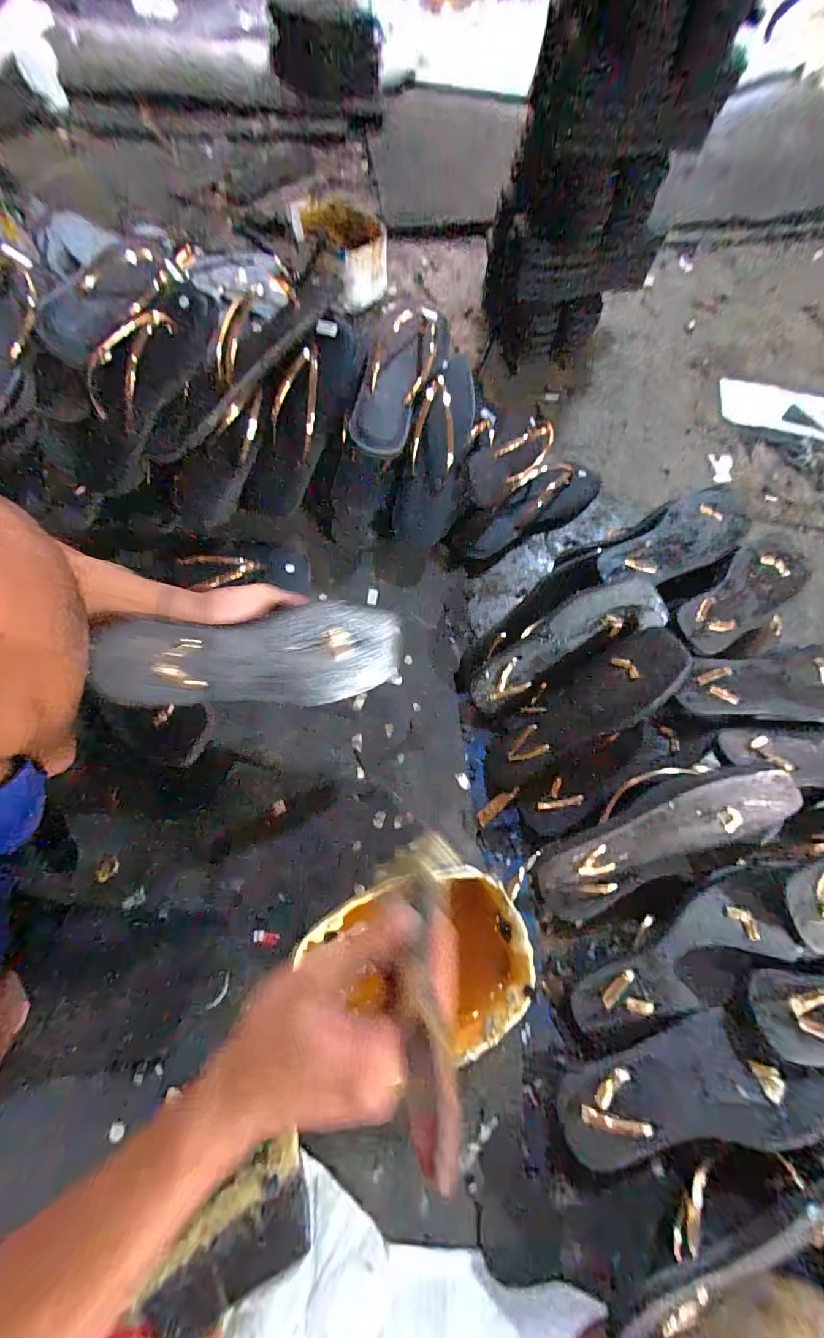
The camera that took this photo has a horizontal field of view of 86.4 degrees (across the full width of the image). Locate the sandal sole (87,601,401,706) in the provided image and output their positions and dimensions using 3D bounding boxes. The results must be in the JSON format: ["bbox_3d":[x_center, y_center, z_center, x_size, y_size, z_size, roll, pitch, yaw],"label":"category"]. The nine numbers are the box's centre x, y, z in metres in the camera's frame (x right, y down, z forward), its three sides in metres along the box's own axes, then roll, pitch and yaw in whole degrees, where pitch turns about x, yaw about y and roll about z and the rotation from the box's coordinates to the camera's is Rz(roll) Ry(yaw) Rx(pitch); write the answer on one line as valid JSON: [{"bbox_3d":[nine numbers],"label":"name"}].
[{"bbox_3d":[-0.122,-0.007,0.376,0.242,0.021,0.084,-9,102,-23],"label":"sandal sole"}]

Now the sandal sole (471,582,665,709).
[{"bbox_3d":[0.171,-0.030,0.517,0.232,0.019,0.070,-33,72,12],"label":"sandal sole"}]

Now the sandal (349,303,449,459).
[{"bbox_3d":[-0.019,-0.371,0.555,0.085,0.053,0.226,21,87,5],"label":"sandal"}]

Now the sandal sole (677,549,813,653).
[{"bbox_3d":[0.395,-0.092,0.521,0.215,0.013,0.073,-34,71,-12],"label":"sandal sole"}]

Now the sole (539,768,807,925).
[{"bbox_3d":[0.239,0.172,0.430,0.253,0.016,0.095,-31,112,13],"label":"sole"}]

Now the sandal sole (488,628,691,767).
[{"bbox_3d":[0.193,0.035,0.494,0.230,0.024,0.092,-35,72,12],"label":"sandal sole"}]

